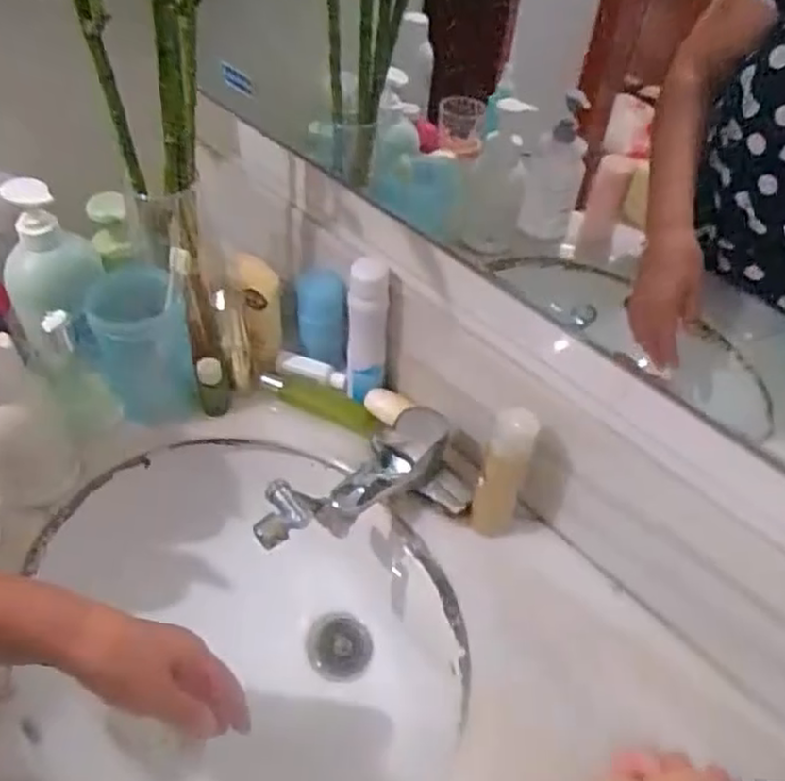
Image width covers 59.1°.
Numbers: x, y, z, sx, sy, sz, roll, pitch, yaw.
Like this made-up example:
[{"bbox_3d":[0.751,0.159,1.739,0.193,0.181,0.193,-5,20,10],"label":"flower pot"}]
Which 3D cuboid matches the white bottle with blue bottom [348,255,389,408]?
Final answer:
[{"bbox_3d":[-0.025,-0.058,0.673,0.036,0.146,0.038,3,46,-1],"label":"white bottle with blue bottom"}]

